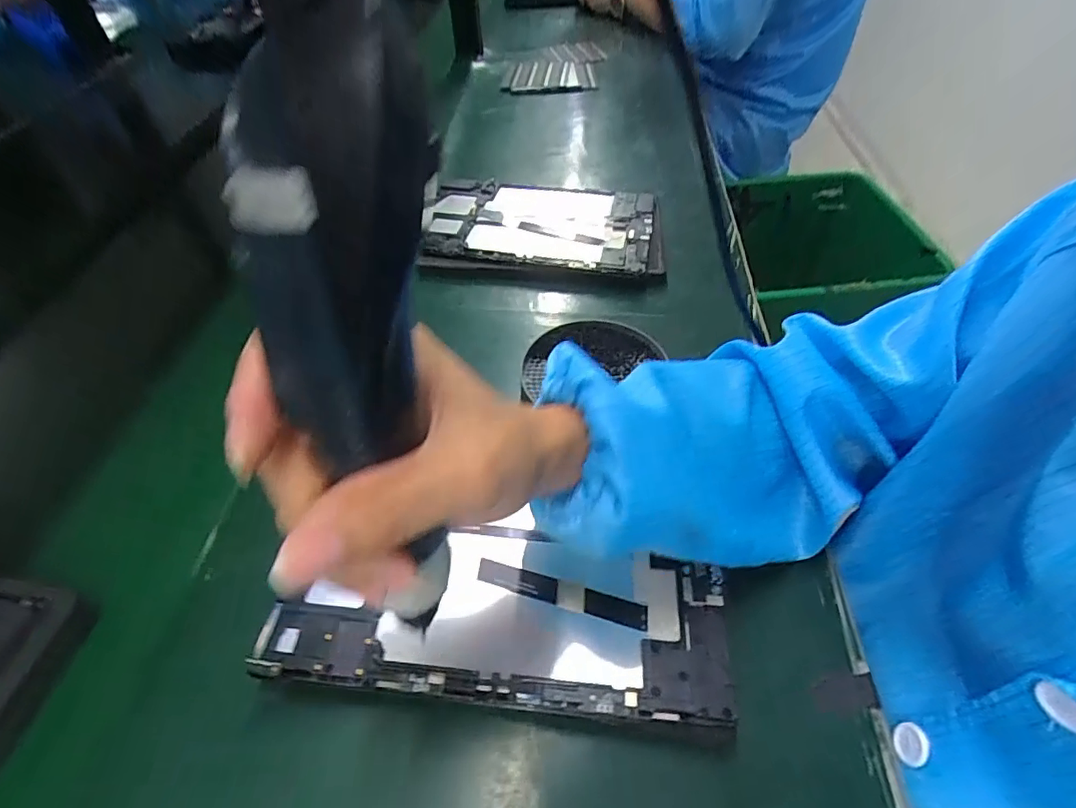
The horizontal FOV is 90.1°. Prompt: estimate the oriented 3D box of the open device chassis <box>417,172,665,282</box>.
[{"bbox_3d":[0.000,-0.184,0.563,0.251,0.024,0.151,4,50,8],"label":"open device chassis"}]

